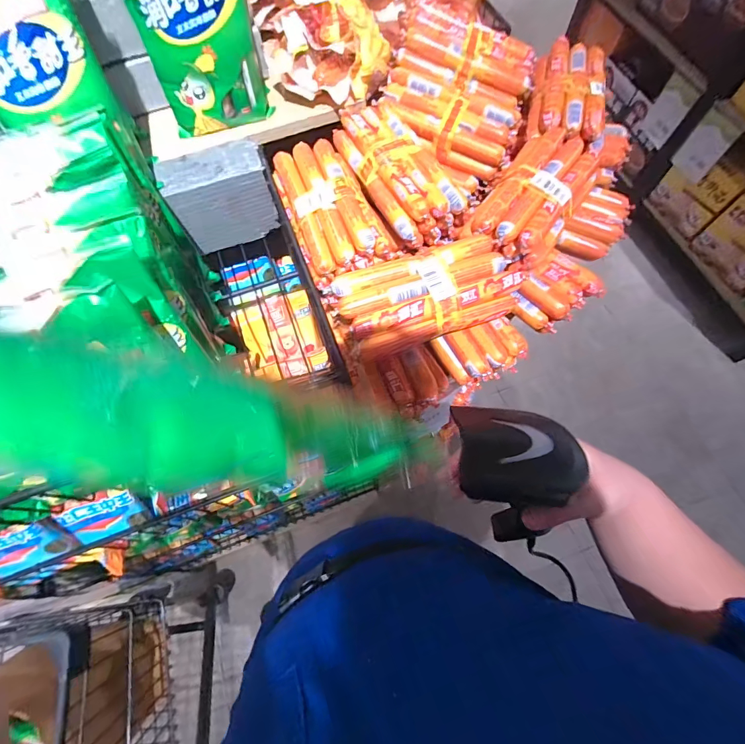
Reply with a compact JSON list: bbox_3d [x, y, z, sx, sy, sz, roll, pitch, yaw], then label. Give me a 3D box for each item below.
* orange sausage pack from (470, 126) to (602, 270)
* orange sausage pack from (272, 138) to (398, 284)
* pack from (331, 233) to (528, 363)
[{"bbox_3d":[0.170,-0.185,0.380,0.077,0.035,0.169,32,72,13],"label":"orange sausage pack"},{"bbox_3d":[-0.045,-0.169,0.378,0.080,0.030,0.158,-21,69,-7],"label":"orange sausage pack"},{"bbox_3d":[0.056,-0.071,0.337,0.168,0.034,0.071,-18,68,-6],"label":"pack"}]

